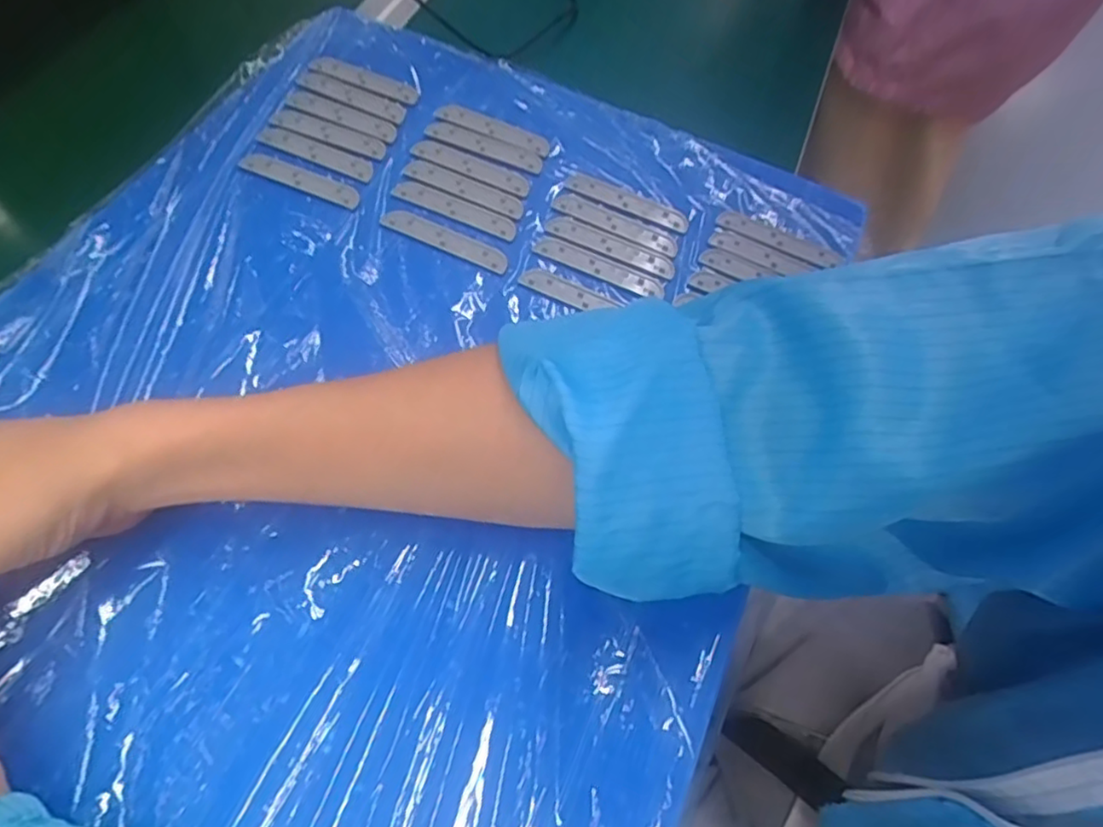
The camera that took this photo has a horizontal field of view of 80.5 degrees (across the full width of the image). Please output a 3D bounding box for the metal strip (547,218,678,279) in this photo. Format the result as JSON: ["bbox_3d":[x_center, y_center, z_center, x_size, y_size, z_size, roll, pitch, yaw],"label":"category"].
[{"bbox_3d":[0.035,-0.099,0.377,0.078,0.004,0.016,23,63,9],"label":"metal strip"}]

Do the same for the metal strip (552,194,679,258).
[{"bbox_3d":[0.039,-0.114,0.386,0.078,0.004,0.018,26,63,10],"label":"metal strip"}]

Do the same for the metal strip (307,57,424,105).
[{"bbox_3d":[-0.125,-0.225,0.435,0.080,0.004,0.017,24,63,9],"label":"metal strip"}]

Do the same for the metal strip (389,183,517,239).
[{"bbox_3d":[-0.057,-0.121,0.385,0.079,0.004,0.016,23,63,9],"label":"metal strip"}]

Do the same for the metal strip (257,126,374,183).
[{"bbox_3d":[-0.144,-0.161,0.400,0.079,0.004,0.017,23,63,8],"label":"metal strip"}]

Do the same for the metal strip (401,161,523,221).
[{"bbox_3d":[-0.052,-0.137,0.392,0.079,0.004,0.016,24,63,9],"label":"metal strip"}]

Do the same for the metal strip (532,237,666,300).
[{"bbox_3d":[0.027,-0.083,0.370,0.077,0.004,0.014,23,63,9],"label":"metal strip"}]

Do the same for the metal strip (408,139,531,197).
[{"bbox_3d":[-0.050,-0.154,0.401,0.080,0.004,0.018,24,63,9],"label":"metal strip"}]

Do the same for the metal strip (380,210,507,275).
[{"bbox_3d":[-0.060,-0.100,0.373,0.079,0.004,0.015,25,63,10],"label":"metal strip"}]

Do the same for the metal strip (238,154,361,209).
[{"bbox_3d":[-0.149,-0.140,0.387,0.080,0.004,0.016,23,63,8],"label":"metal strip"}]

